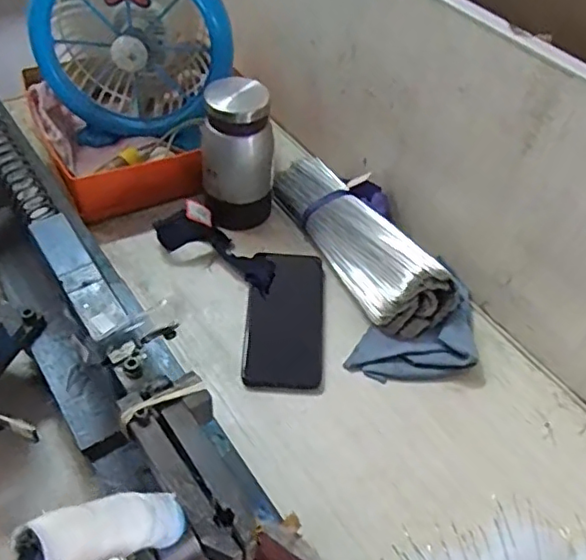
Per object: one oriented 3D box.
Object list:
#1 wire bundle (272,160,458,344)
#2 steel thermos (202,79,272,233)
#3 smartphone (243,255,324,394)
[{"bbox_3d":[0.067,-0.058,0.650,0.086,0.057,0.272,-21,56,-22],"label":"wire bundle"},{"bbox_3d":[-0.064,-0.133,0.638,0.076,0.149,0.060,27,52,15],"label":"steel thermos"},{"bbox_3d":[-0.007,0.037,0.607,0.076,0.008,0.162,5,50,-3],"label":"smartphone"}]

